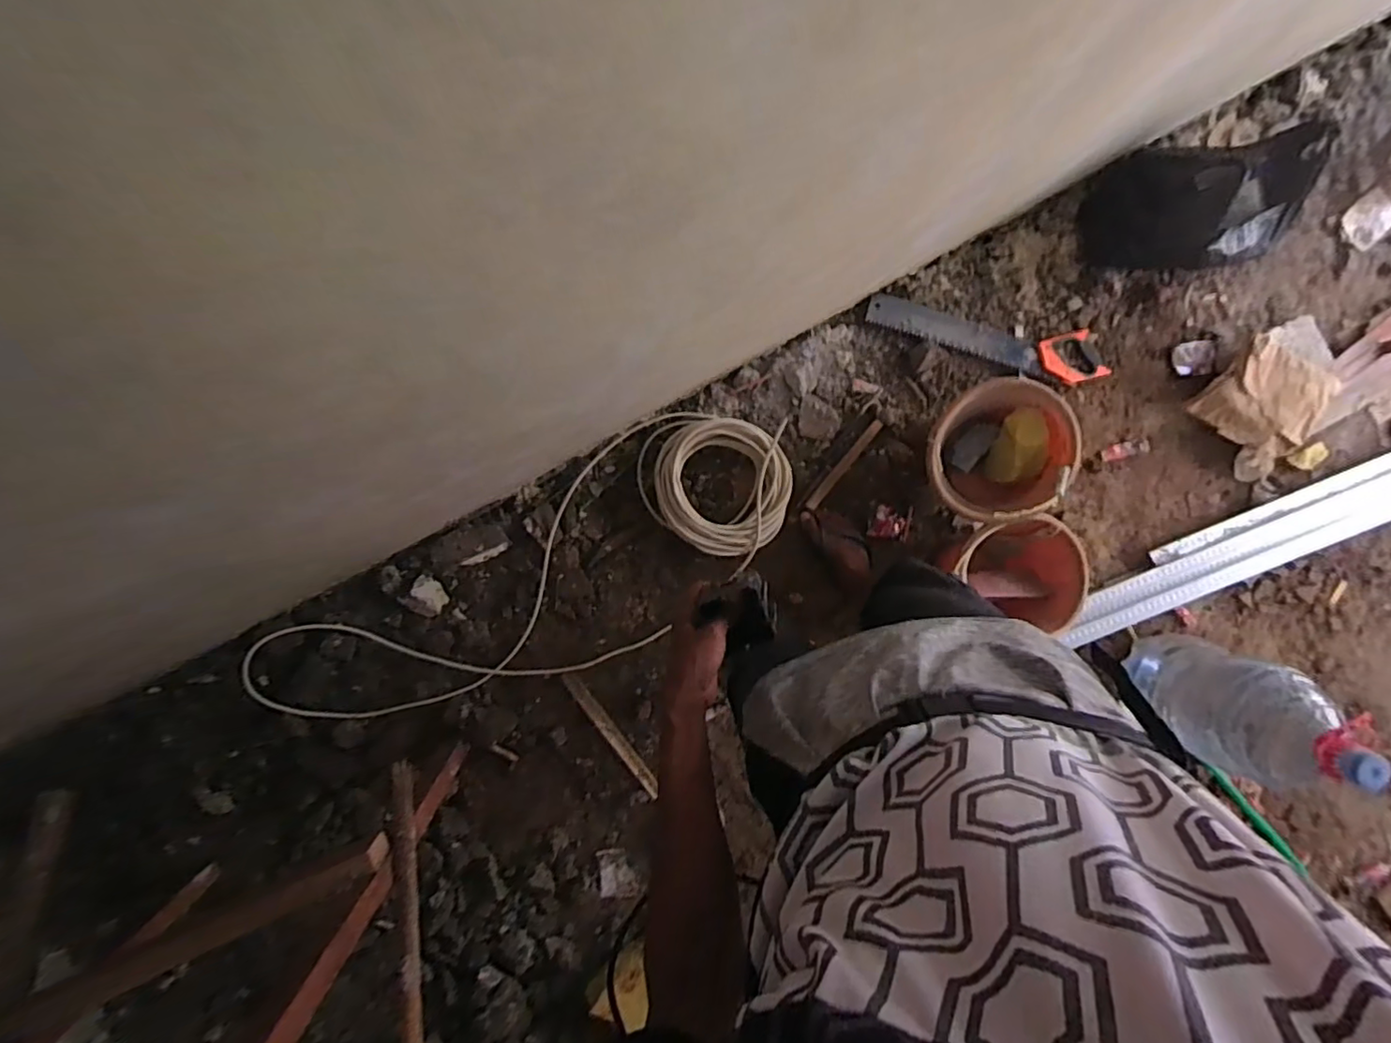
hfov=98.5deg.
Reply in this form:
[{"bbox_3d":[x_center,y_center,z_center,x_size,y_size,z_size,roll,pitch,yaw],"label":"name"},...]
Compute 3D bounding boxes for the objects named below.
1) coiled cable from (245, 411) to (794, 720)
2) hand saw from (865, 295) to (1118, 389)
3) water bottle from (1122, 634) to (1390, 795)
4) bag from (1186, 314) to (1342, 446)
[{"bbox_3d":[-0.308,0.146,1.302,1.191,0.235,0.419,-32,92,1],"label":"coiled cable"},{"bbox_3d":[0.680,-0.424,1.398,0.568,0.033,0.126,12,88,-2],"label":"hand saw"},{"bbox_3d":[1.067,0.364,1.189,0.204,0.422,0.221,10,88,-2],"label":"water bottle"},{"bbox_3d":[1.344,-0.311,1.390,0.248,0.092,0.298,39,88,-1],"label":"bag"}]

